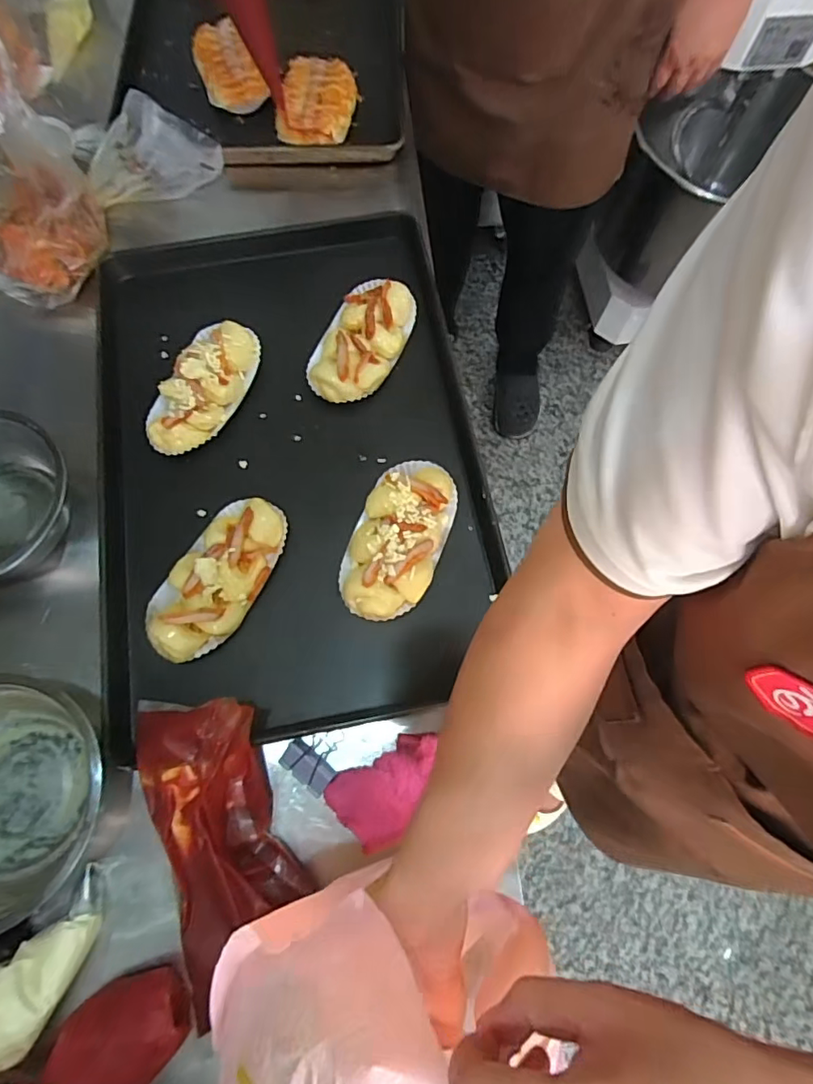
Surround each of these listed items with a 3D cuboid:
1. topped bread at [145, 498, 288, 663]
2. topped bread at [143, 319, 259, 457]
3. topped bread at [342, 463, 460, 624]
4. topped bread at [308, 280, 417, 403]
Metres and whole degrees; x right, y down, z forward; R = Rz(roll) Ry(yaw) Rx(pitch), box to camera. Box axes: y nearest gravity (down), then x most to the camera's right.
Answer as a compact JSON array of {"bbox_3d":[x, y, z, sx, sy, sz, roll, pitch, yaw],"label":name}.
[{"bbox_3d":[-0.187,0.034,0.530,0.088,0.039,0.177,30,73,8],"label":"topped bread"},{"bbox_3d":[-0.229,-0.176,0.597,0.085,0.038,0.173,19,72,5],"label":"topped bread"},{"bbox_3d":[-0.008,-0.006,0.538,0.087,0.029,0.168,20,72,5],"label":"topped bread"},{"bbox_3d":[-0.051,-0.232,0.619,0.094,0.037,0.166,21,72,5],"label":"topped bread"}]

